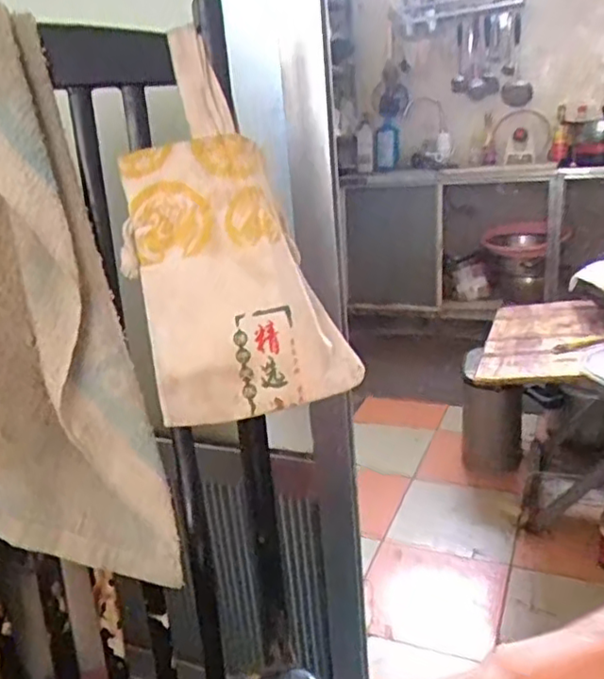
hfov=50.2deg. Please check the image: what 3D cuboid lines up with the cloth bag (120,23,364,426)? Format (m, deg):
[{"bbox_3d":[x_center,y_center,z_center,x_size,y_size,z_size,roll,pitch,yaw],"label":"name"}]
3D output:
[{"bbox_3d":[-0.049,-0.077,0.554,0.191,0.276,0.060,-11,19,-18],"label":"cloth bag"}]

